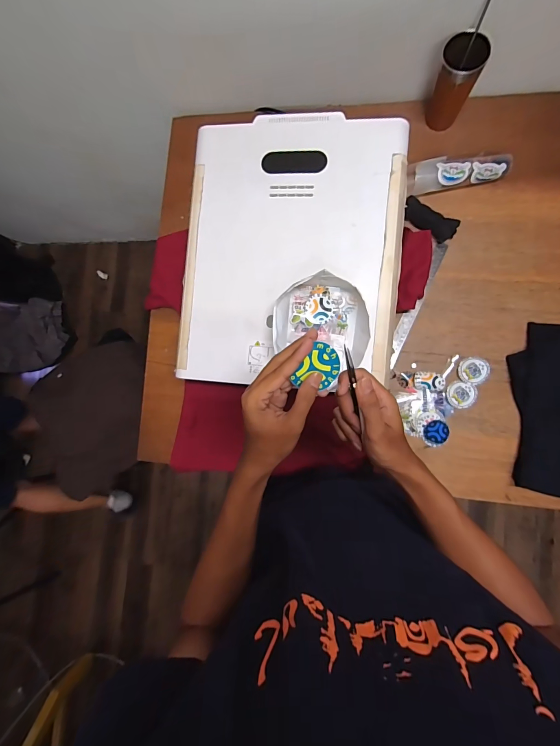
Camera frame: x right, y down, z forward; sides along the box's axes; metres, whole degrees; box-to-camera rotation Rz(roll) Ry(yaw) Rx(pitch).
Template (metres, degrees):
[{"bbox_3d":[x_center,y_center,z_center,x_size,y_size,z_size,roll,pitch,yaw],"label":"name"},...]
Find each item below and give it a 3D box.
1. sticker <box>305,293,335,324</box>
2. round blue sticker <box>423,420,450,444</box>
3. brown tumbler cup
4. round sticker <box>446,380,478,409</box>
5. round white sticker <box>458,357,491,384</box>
[{"bbox_3d":[0.071,-0.114,0.567,0.052,0.004,0.053,-2,87,-4],"label":"sticker"},{"bbox_3d":[0.340,0.129,0.694,0.050,0.004,0.049,-1,86,7],"label":"round blue sticker"},{"bbox_3d":[0.356,-0.589,0.662,0.078,0.144,0.073,-1,86,7],"label":"brown tumbler cup"},{"bbox_3d":[0.391,0.047,0.688,0.060,0.004,0.057,19,88,8],"label":"round sticker"},{"bbox_3d":[0.416,-0.006,0.685,0.058,0.007,0.056,-1,86,7],"label":"round white sticker"}]

